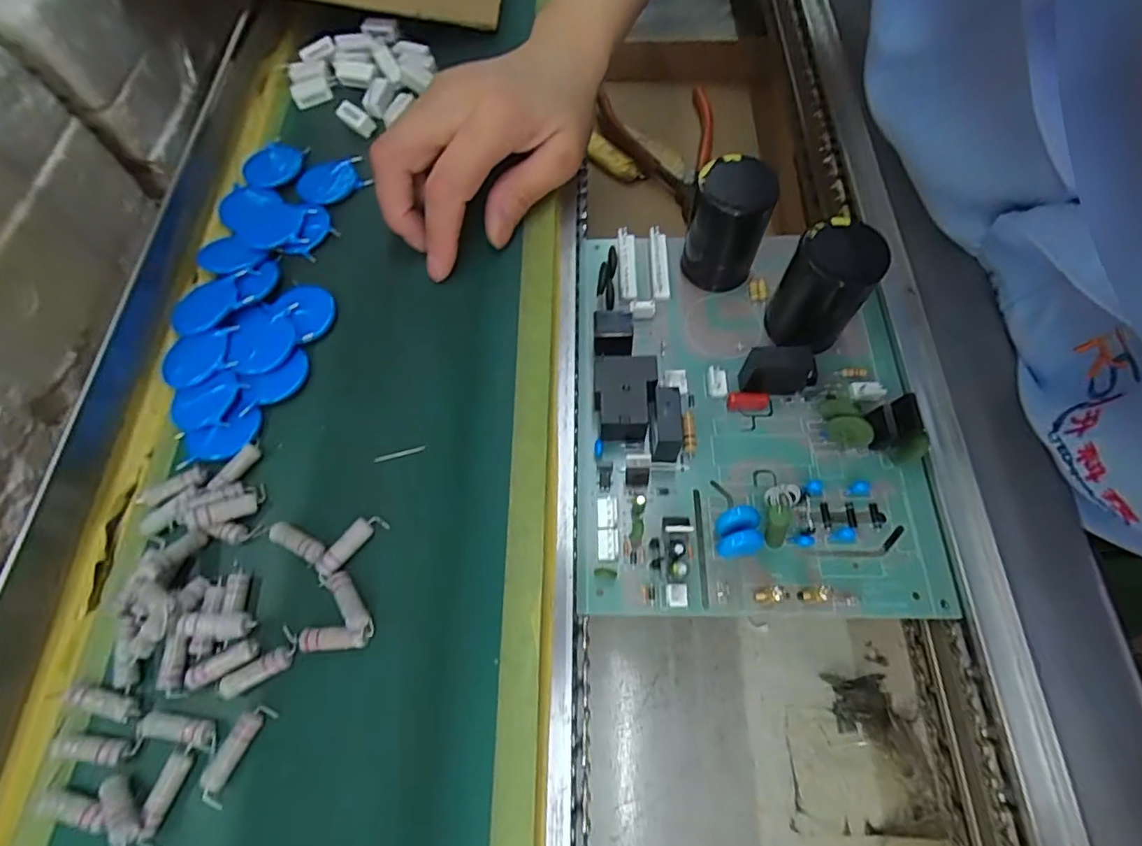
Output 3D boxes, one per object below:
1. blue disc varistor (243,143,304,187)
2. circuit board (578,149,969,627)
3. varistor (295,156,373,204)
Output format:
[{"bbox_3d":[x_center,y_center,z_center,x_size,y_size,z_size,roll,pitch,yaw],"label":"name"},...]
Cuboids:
[{"bbox_3d":[-0.170,-0.148,0.303,0.032,0.004,0.033,-1,66,1],"label":"blue disc varistor"},{"bbox_3d":[0.074,-0.021,0.217,0.141,0.054,0.182,0,66,1],"label":"circuit board"},{"bbox_3d":[-0.133,-0.136,0.296,0.038,0.004,0.031,-29,69,-11],"label":"varistor"}]

